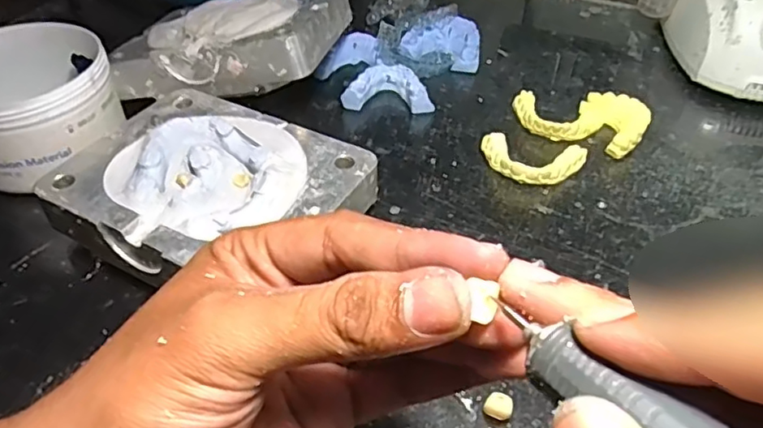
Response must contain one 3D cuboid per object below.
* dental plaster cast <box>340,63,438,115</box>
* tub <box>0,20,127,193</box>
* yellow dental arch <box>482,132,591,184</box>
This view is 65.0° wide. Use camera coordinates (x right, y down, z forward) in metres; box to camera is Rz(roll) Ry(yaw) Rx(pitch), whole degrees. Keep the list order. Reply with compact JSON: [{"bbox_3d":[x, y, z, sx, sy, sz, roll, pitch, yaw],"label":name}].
[{"bbox_3d":[0.006,-0.088,0.415,0.060,0.019,0.038,3,44,4],"label":"dental plaster cast"},{"bbox_3d":[-0.203,-0.061,0.353,0.087,0.062,0.099,-28,50,-25],"label":"tub"},{"bbox_3d":[0.090,-0.031,0.359,0.061,0.011,0.036,11,45,12],"label":"yellow dental arch"}]

